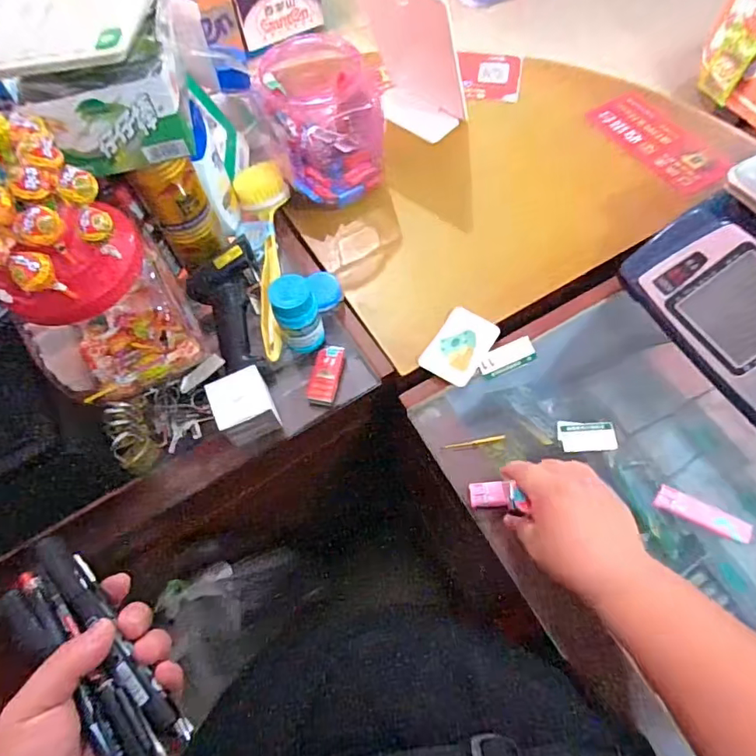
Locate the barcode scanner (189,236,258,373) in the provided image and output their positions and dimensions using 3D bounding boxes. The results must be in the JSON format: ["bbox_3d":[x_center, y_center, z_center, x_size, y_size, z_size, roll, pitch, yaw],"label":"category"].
[{"bbox_3d":[-0.181,-0.082,0.585,0.073,0.052,0.153,-6,78,0],"label":"barcode scanner"}]

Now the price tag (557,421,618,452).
[{"bbox_3d":[0.219,0.060,0.530,0.057,0.007,0.033,-3,65,-1],"label":"price tag"}]

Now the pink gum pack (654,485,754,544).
[{"bbox_3d":[0.309,0.129,0.481,0.080,0.014,0.023,28,69,15],"label":"pink gum pack"}]

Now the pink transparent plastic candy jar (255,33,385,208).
[{"bbox_3d":[-0.059,-0.308,0.630,0.134,0.153,0.121,-15,65,-4],"label":"pink transparent plastic candy jar"}]

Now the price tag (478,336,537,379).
[{"bbox_3d":[0.144,-0.023,0.566,0.067,0.009,0.030,-24,66,-8],"label":"price tag"}]

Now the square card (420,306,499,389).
[{"bbox_3d":[0.091,-0.036,0.565,0.059,0.008,0.086,31,72,15],"label":"square card"}]

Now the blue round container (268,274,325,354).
[{"bbox_3d":[-0.088,-0.068,0.563,0.045,0.086,0.053,-19,65,-6],"label":"blue round container"}]

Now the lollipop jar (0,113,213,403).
[{"bbox_3d":[-0.259,-0.082,0.444,0.129,0.246,0.129,-1,65,3],"label":"lollipop jar"}]

